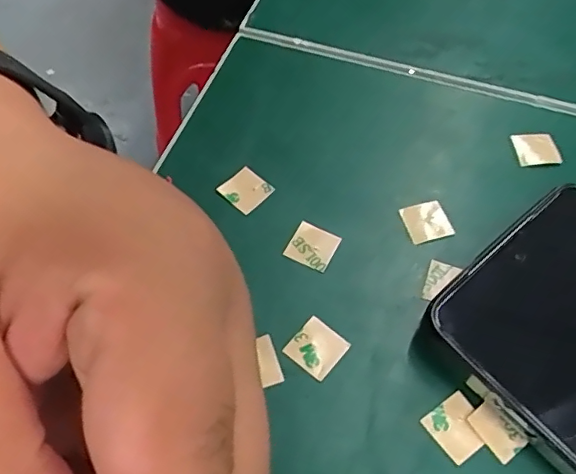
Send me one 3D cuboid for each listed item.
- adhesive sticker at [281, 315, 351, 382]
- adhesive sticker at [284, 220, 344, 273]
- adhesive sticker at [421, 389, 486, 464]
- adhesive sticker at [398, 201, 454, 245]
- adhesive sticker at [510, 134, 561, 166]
[{"bbox_3d":[0.009,0.034,0.170,0.015,0.004,0.015,36,65,21],"label":"adhesive sticker"},{"bbox_3d":[0.008,0.003,0.189,0.015,0.004,0.014,24,65,14],"label":"adhesive sticker"},{"bbox_3d":[0.048,0.053,0.157,0.015,0.004,0.015,-31,63,-18],"label":"adhesive sticker"},{"bbox_3d":[0.048,-0.005,0.193,0.015,0.004,0.014,-13,60,-6],"label":"adhesive sticker"},{"bbox_3d":[0.094,-0.033,0.211,0.016,0.004,0.014,3,58,1],"label":"adhesive sticker"}]

